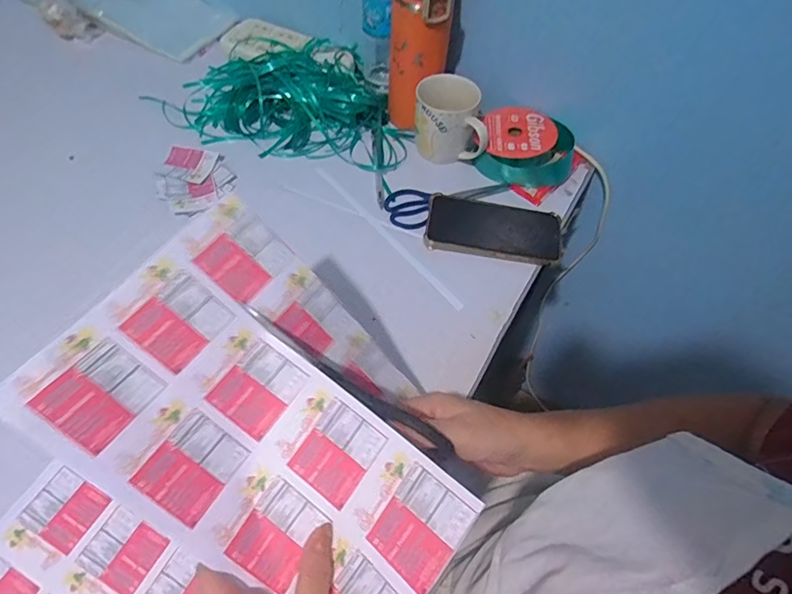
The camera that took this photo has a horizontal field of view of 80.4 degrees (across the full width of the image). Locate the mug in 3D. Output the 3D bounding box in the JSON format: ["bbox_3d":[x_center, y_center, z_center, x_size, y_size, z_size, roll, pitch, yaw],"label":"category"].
[{"bbox_3d":[0.074,-0.234,0.642,0.103,0.095,0.083,13,58,3],"label":"mug"}]

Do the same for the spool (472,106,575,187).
[{"bbox_3d":[0.178,-0.204,0.650,0.134,0.054,0.114,21,59,8],"label":"spool"}]

